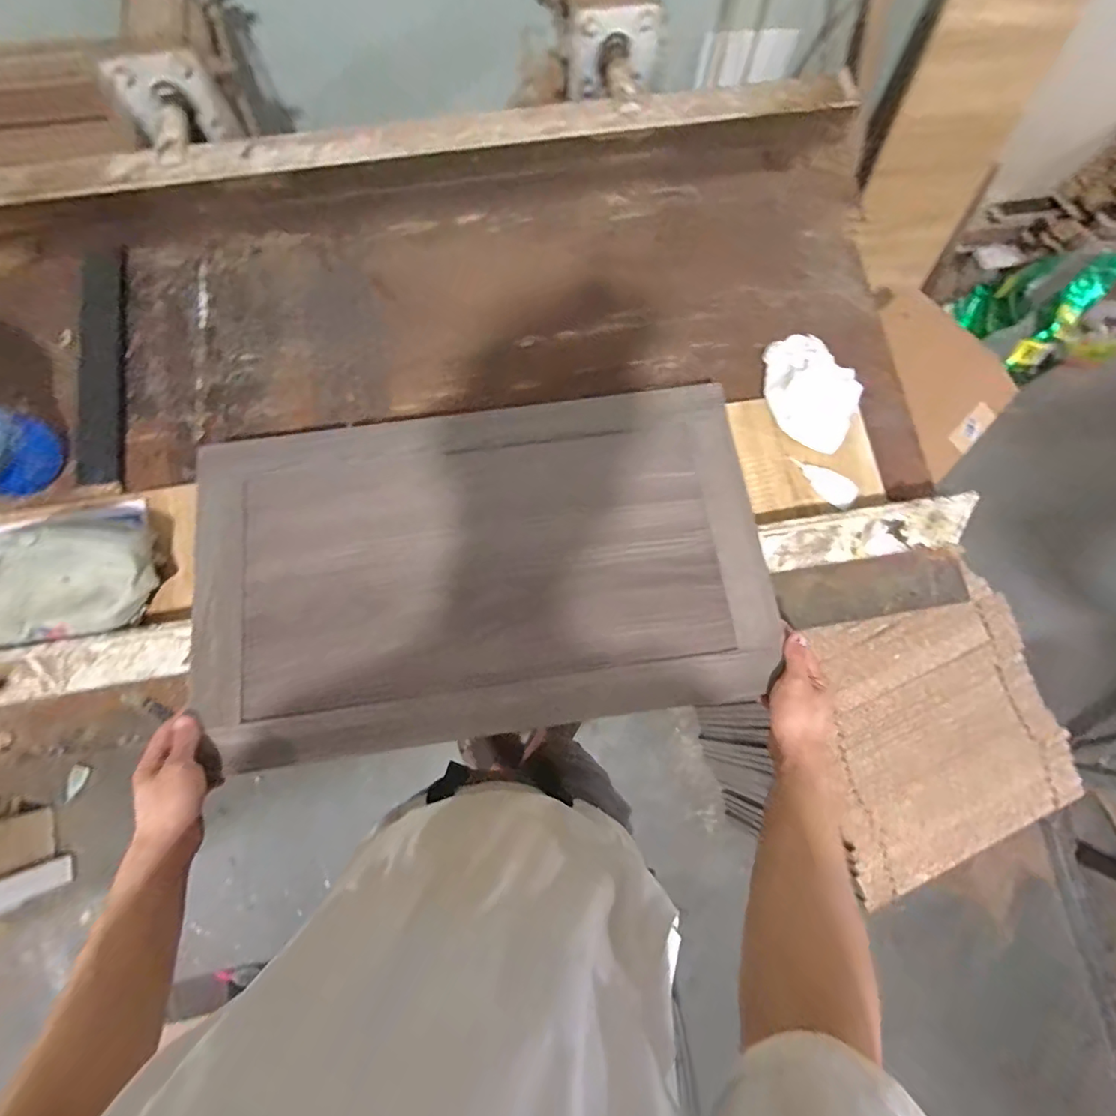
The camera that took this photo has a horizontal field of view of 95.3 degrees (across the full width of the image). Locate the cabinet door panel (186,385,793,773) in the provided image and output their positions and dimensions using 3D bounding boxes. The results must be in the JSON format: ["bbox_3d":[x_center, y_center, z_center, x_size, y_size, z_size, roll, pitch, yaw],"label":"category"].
[{"bbox_3d":[-0.077,0.004,0.586,0.638,0.019,0.372,-7,76,-3],"label":"cabinet door panel"}]

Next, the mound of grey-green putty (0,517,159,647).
[{"bbox_3d":[-0.612,0.022,0.574,0.276,0.086,0.148,-13,74,-5],"label":"mound of grey-green putty"}]

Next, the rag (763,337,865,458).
[{"bbox_3d":[0.342,-0.228,0.690,0.105,0.040,0.168,-23,81,-5],"label":"rag"}]

